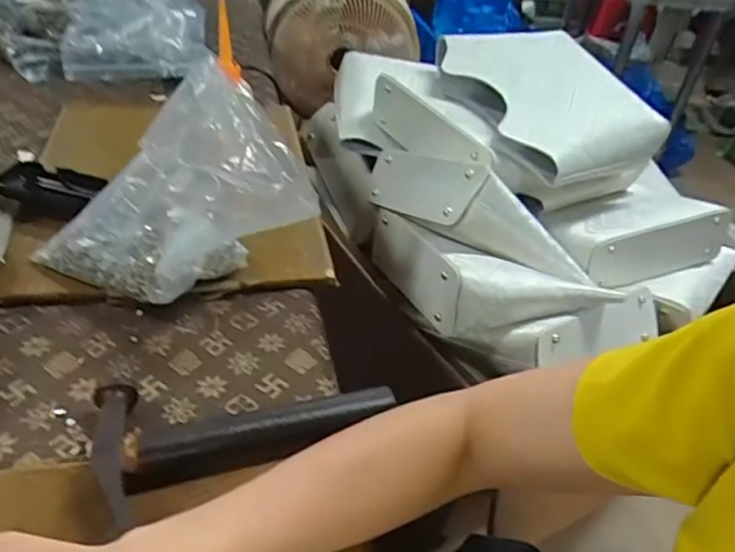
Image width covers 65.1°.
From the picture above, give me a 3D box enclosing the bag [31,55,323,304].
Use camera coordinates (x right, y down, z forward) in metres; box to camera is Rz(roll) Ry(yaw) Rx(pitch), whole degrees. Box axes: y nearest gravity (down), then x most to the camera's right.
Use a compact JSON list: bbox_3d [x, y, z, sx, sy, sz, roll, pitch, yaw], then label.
[{"bbox_3d":[-0.170,-0.071,0.508,0.234,0.165,0.147,1,39,-10],"label":"bag"}]

